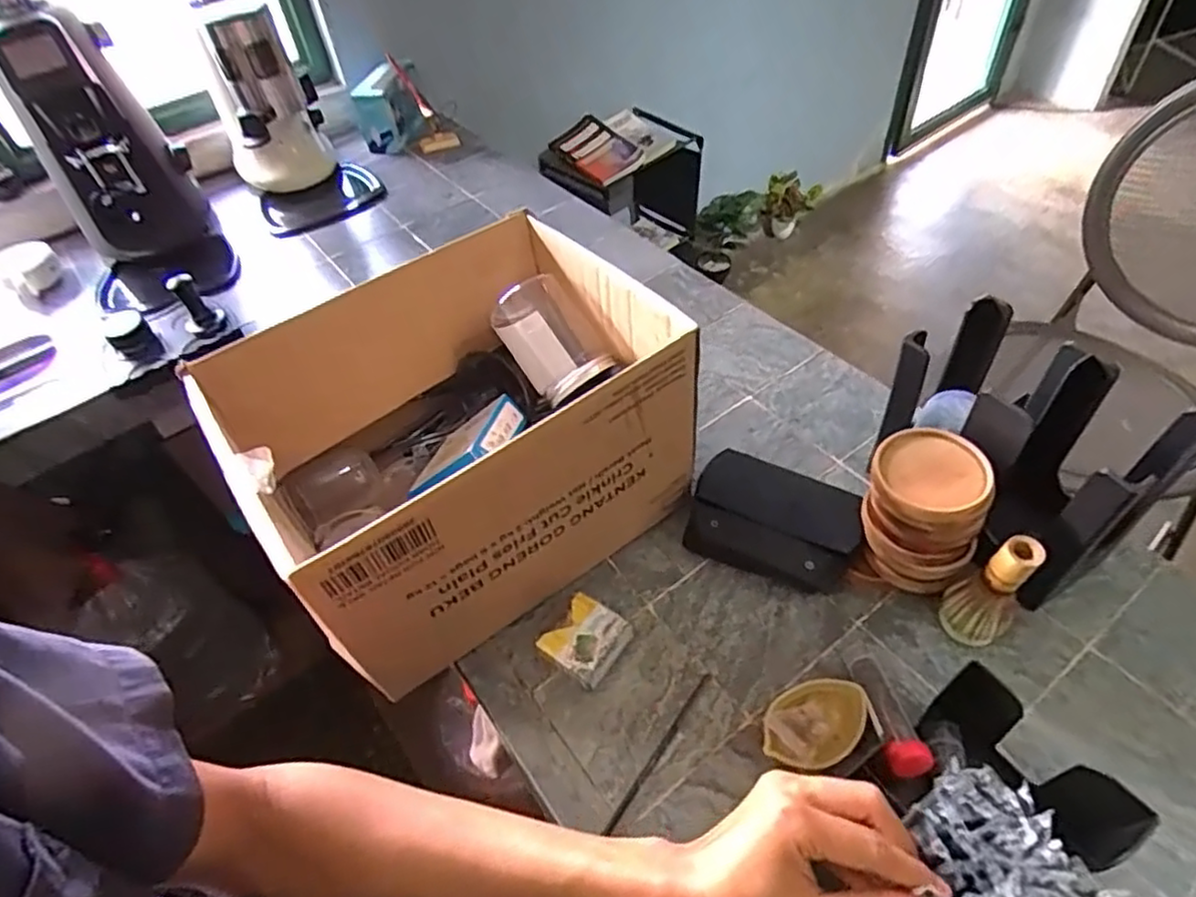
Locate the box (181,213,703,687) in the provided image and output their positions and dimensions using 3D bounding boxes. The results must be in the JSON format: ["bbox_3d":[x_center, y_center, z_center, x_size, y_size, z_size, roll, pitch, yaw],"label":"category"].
[{"bbox_3d":[-0.138,-0.009,0.713,0.390,0.255,0.314,-32,52,-21],"label":"box"}]

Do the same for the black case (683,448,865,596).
[{"bbox_3d":[0.191,0.081,0.738,0.175,0.065,0.111,19,53,23],"label":"black case"}]

